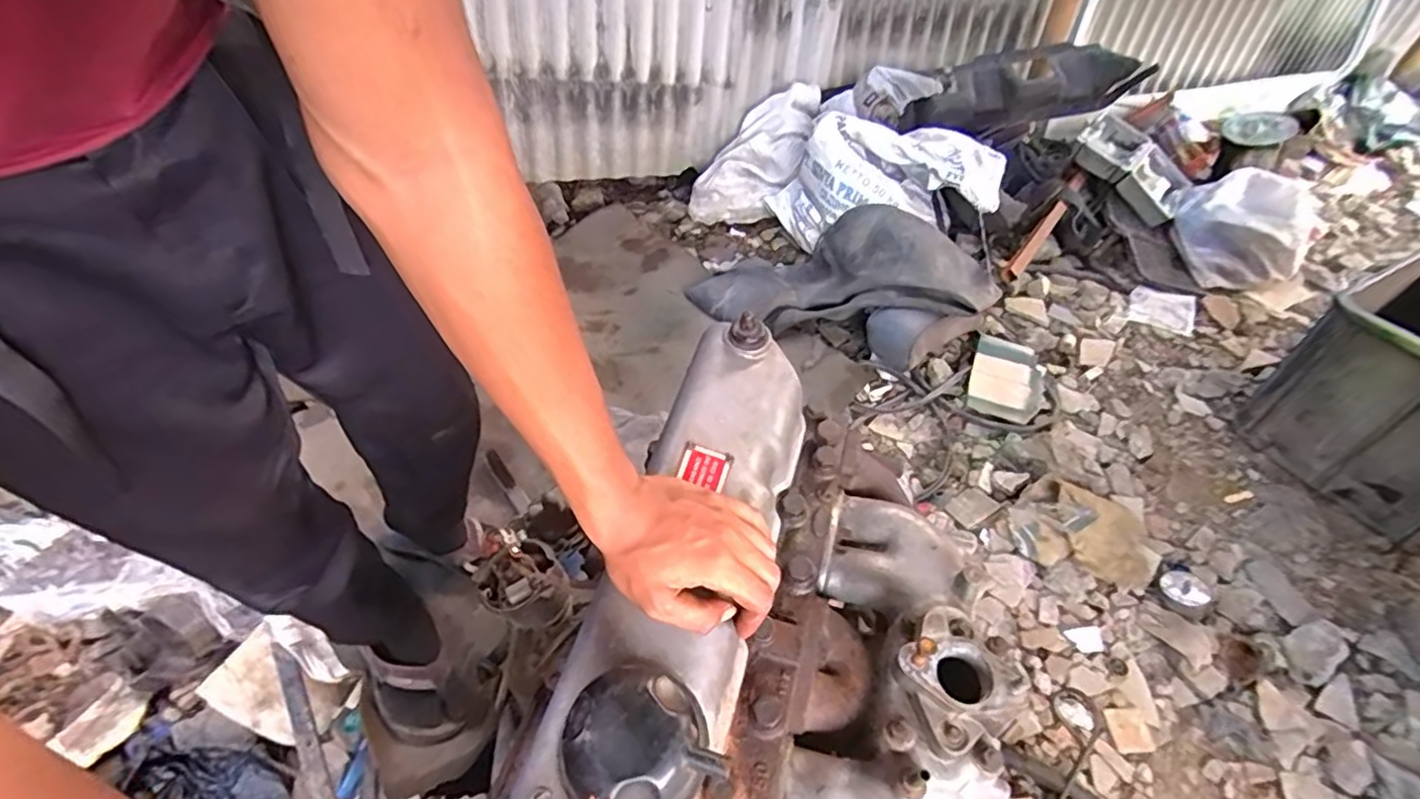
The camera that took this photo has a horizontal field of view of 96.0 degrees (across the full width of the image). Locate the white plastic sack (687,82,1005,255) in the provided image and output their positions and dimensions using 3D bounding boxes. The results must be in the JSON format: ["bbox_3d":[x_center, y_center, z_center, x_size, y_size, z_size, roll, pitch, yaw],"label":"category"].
[{"bbox_3d":[0.353,-0.639,1.734,0.853,0.301,0.399,17,49,37],"label":"white plastic sack"}]

